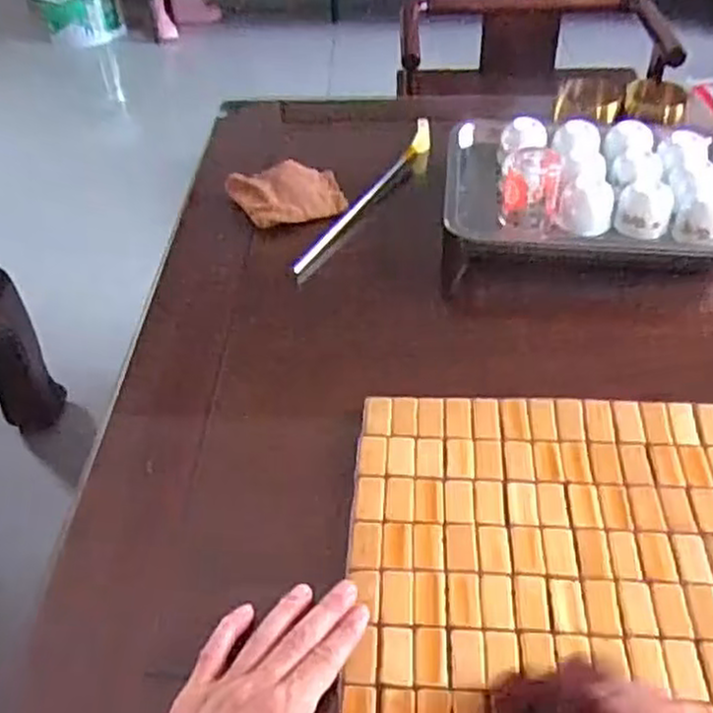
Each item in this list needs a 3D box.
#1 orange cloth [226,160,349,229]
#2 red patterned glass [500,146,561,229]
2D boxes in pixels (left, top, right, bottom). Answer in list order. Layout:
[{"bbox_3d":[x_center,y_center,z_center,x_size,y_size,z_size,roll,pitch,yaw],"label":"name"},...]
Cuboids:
[{"bbox_3d":[-0.079,-0.189,0.846,0.121,0.017,0.111,-18,48,-14],"label":"orange cloth"},{"bbox_3d":[0.174,-0.170,0.758,0.055,0.063,0.049,4,47,6],"label":"red patterned glass"}]

